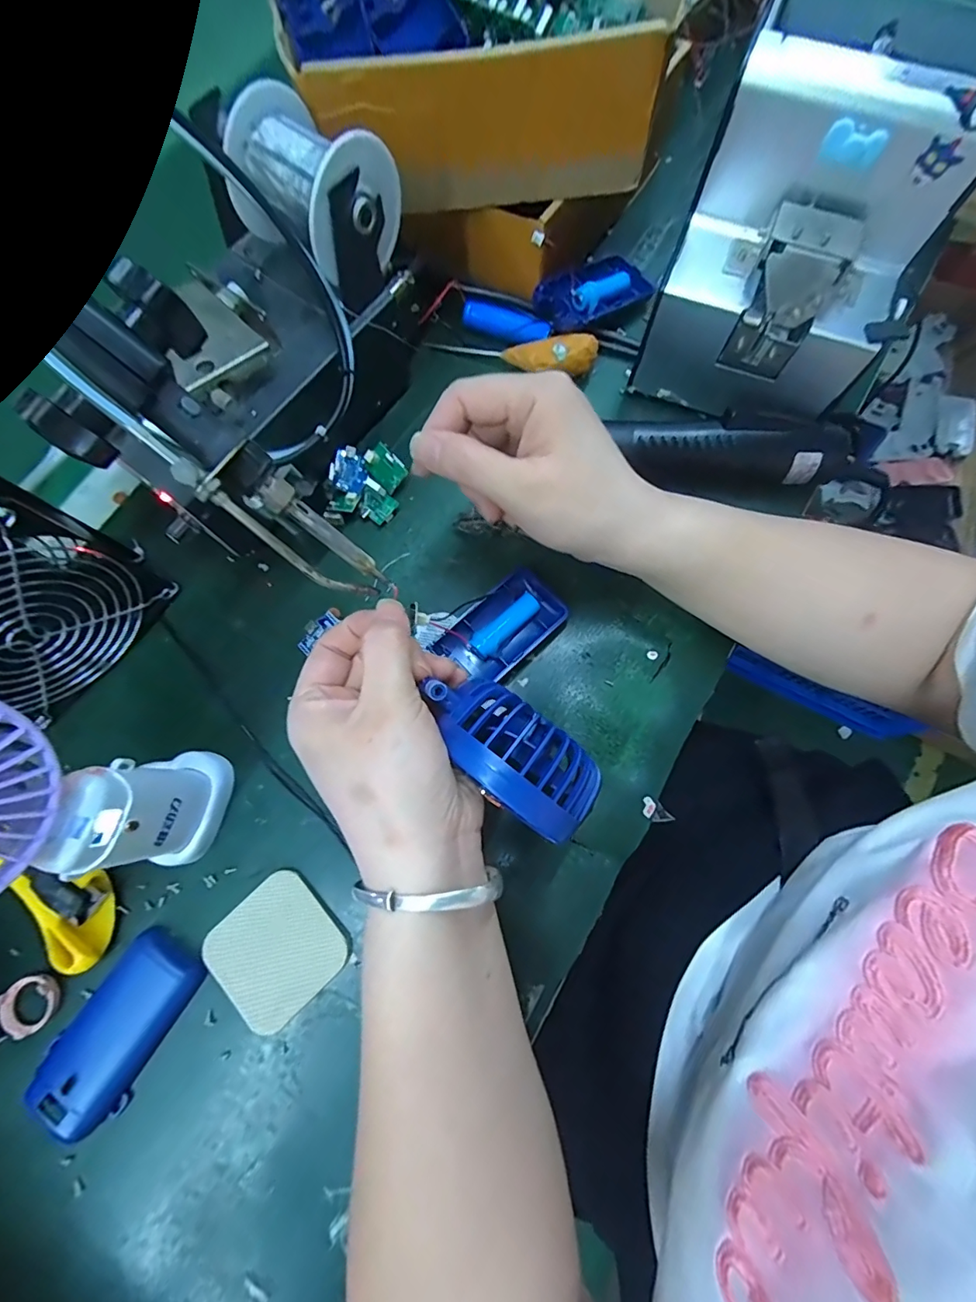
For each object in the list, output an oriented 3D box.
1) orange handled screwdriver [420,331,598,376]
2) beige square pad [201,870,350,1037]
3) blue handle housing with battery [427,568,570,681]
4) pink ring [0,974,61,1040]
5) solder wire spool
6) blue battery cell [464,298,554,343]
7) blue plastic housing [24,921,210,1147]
[{"bbox_3d":[0.018,-0.223,0.355,0.122,0.025,0.026,15,76,6],"label":"orange handled screwdriver"},{"bbox_3d":[-0.118,0.167,0.272,0.065,0.004,0.064,-43,78,-9],"label":"beige square pad"},{"bbox_3d":[0.012,-0.015,0.307,0.078,0.021,0.043,-42,78,-9],"label":"blue handle housing with battery"},{"bbox_3d":[-0.251,0.194,0.266,0.031,0.005,0.028,-23,75,-4],"label":"pink ring"},{"bbox_3d":[-0.095,-0.244,0.258,0.075,0.055,0.063,30,78,9],"label":"solder wire spool"},{"bbox_3d":[0.013,-0.242,0.360,0.065,0.014,0.014,21,77,7],"label":"blue battery cell"},{"bbox_3d":[-0.197,0.199,0.259,0.049,0.015,0.091,28,78,9],"label":"blue plastic housing"}]

